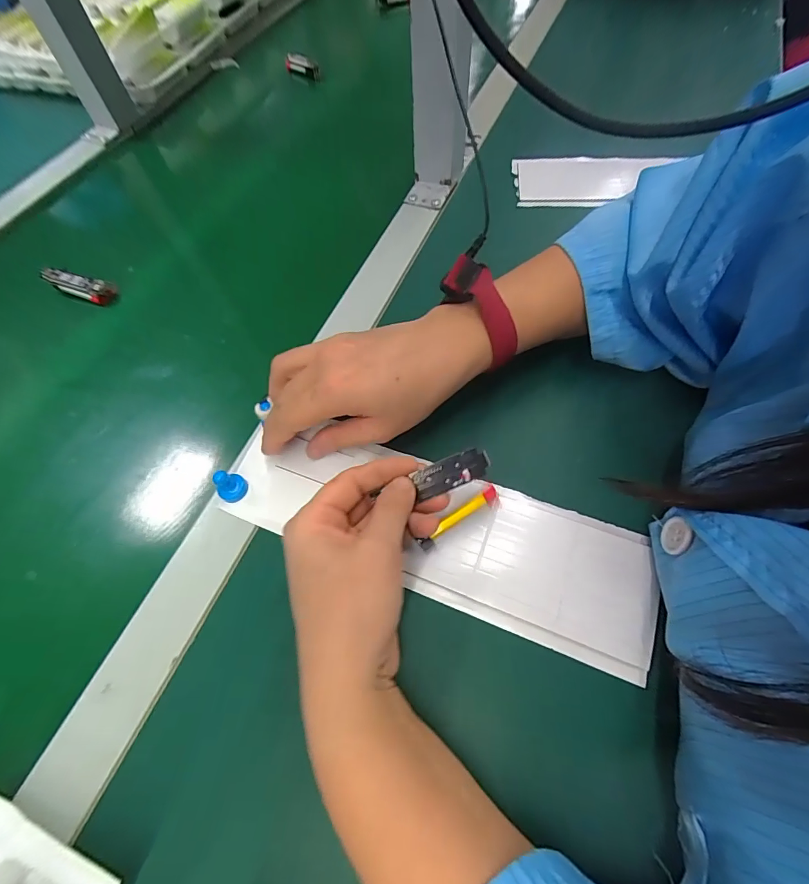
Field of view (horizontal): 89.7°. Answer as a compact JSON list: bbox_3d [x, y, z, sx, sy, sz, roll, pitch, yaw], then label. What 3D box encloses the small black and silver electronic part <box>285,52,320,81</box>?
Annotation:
[{"bbox_3d":[-0.146,-0.529,0.572,0.063,0.028,0.014,33,66,20],"label":"small black and silver electronic part"}]

